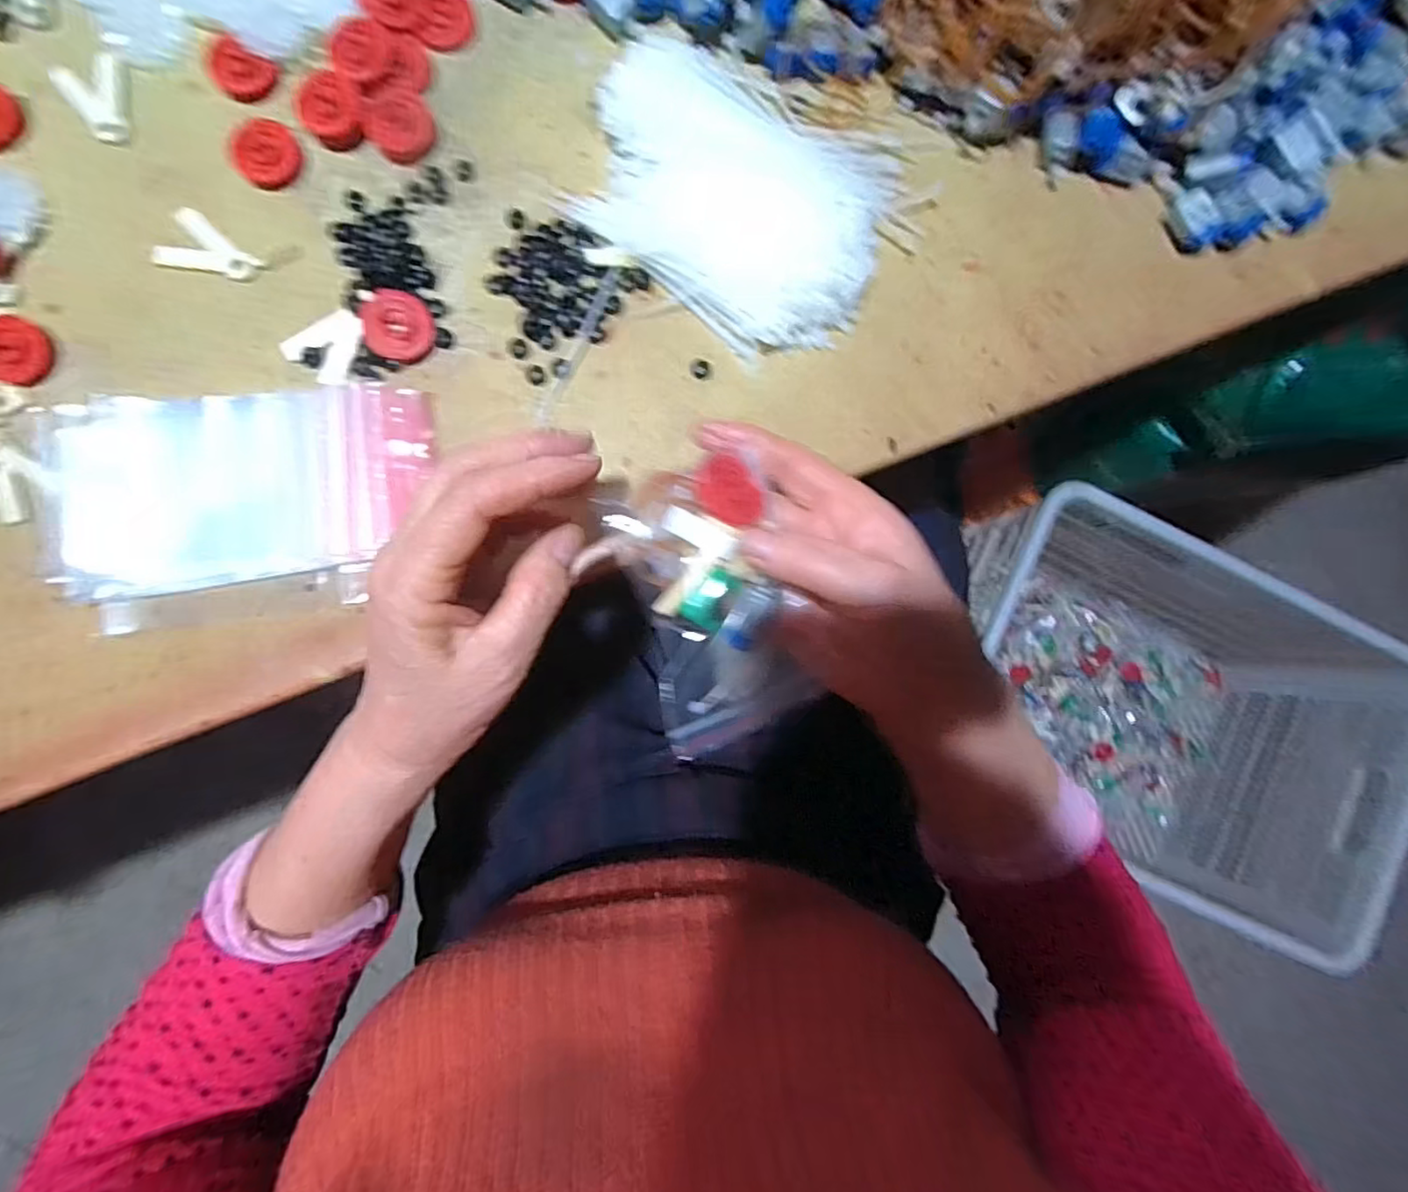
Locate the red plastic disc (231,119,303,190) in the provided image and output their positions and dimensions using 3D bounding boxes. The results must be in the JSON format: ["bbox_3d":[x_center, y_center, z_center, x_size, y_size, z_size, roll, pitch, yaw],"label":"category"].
[{"bbox_3d":[-0.222,-0.226,0.317,0.030,0.007,0.032,0,87,-4],"label":"red plastic disc"}]

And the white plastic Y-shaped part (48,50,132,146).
[{"bbox_3d":[-0.301,-0.251,0.312,0.033,0.004,0.046,-34,90,-5],"label":"white plastic Y-shaped part"}]

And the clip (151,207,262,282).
[{"bbox_3d":[-0.249,-0.170,0.311,0.046,0.004,0.029,31,85,-2],"label":"clip"}]

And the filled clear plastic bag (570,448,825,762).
[{"bbox_3d":[0.003,0.003,0.253,0.073,0.028,0.111,-23,89,-5],"label":"filled clear plastic bag"}]

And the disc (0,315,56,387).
[{"bbox_3d":[-0.336,-0.120,0.301,0.036,0.004,0.031,26,86,-3],"label":"disc"}]

